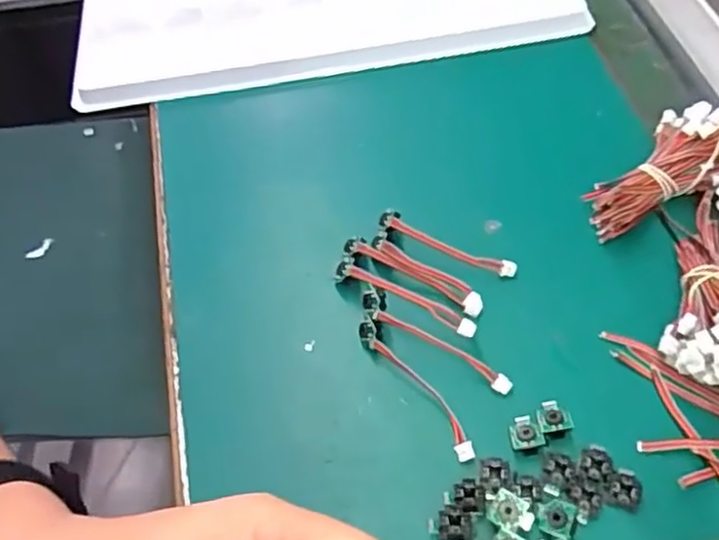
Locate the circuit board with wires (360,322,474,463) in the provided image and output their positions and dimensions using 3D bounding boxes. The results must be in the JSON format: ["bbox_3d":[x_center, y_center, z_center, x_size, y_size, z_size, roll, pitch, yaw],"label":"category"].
[{"bbox_3d":[0.029,0.058,0.334,0.014,0.016,0.083,-34,61,-16],"label":"circuit board with wires"}]

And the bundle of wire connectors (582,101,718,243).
[{"bbox_3d":[0.169,-0.058,0.379,0.098,0.024,0.046,-36,60,4],"label":"bundle of wire connectors"}]

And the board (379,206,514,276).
[{"bbox_3d":[0.049,-0.014,0.375,0.079,0.019,0.010,18,61,16],"label":"board"}]

